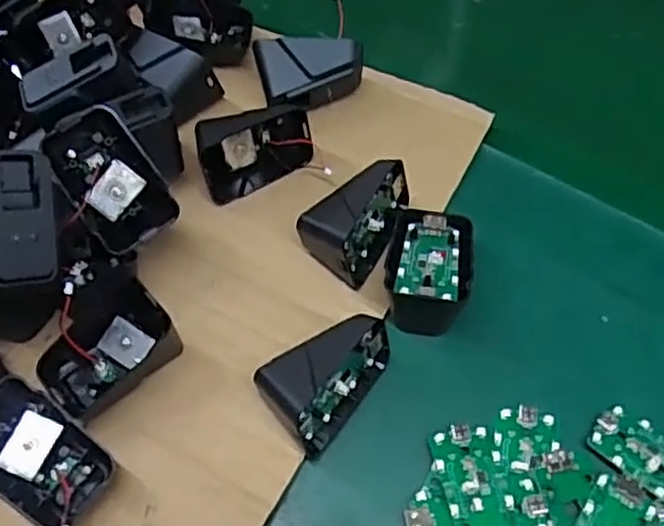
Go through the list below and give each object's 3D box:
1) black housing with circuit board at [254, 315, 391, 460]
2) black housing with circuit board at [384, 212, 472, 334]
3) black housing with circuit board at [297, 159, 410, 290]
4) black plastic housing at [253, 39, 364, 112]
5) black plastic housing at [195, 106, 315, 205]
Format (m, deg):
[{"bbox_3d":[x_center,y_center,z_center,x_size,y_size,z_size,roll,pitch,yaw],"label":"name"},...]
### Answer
[{"bbox_3d":[-0.005,0.052,0.347,0.040,0.045,0.071,33,67,20],"label":"black housing with circuit board"},{"bbox_3d":[0.053,0.003,0.379,0.044,0.032,0.076,8,60,8],"label":"black housing with circuit board"},{"bbox_3d":[0.015,-0.028,0.394,0.046,0.040,0.070,29,66,19],"label":"black housing with circuit board"},{"bbox_3d":[-0.013,-0.121,0.445,0.064,0.036,0.042,-14,92,-5],"label":"black plastic housing"},{"bbox_3d":[-0.044,-0.067,0.418,0.067,0.039,0.043,-11,60,-3],"label":"black plastic housing"}]

